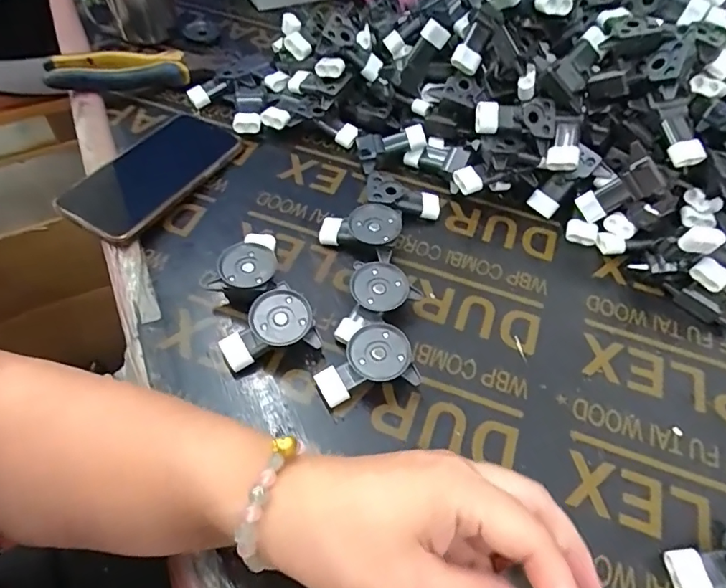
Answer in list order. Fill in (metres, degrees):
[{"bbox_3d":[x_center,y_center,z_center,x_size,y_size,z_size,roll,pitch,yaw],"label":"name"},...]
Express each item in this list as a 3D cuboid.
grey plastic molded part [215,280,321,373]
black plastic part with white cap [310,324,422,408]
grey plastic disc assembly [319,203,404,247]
[{"bbox_3d":[-0.070,0.026,0.357,0.065,0.031,0.045,-19,58,-16],"label":"grey plastic molded part"},{"bbox_3d":[0.001,0.052,0.344,0.066,0.029,0.044,-18,58,-16],"label":"black plastic part with white cap"},{"bbox_3d":[-0.003,-0.057,0.414,0.066,0.025,0.036,15,55,7],"label":"grey plastic disc assembly"}]

